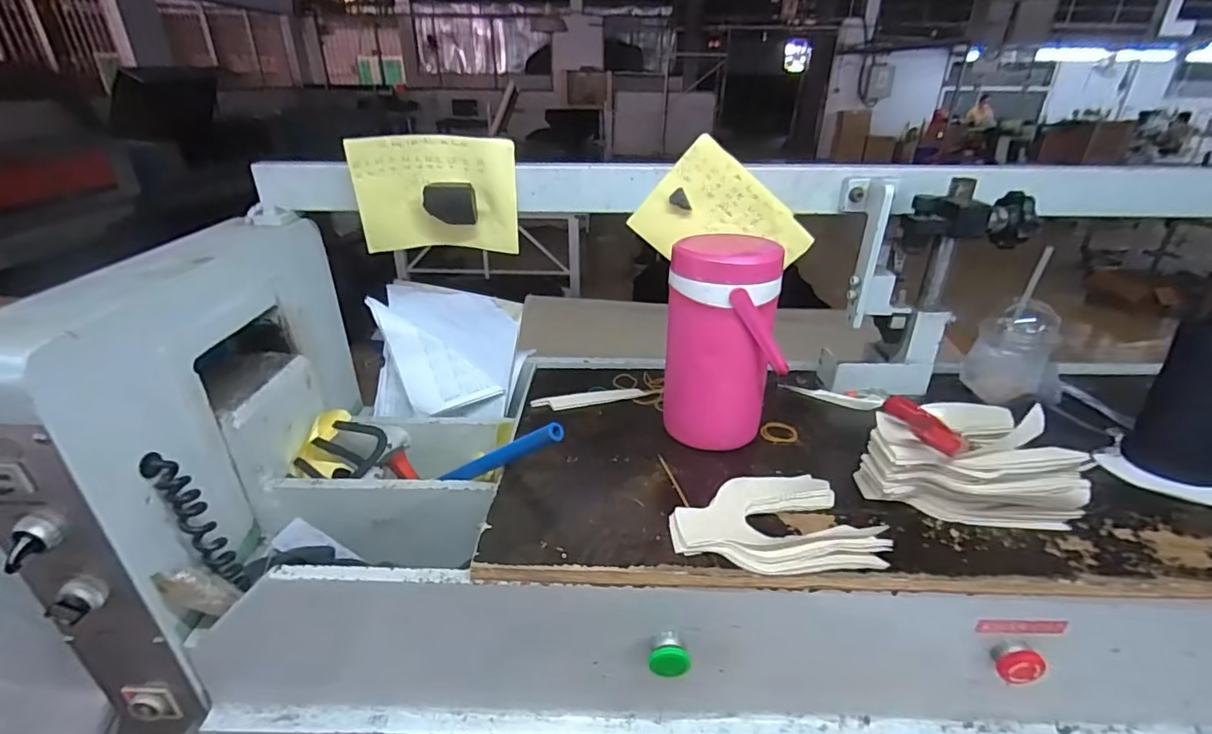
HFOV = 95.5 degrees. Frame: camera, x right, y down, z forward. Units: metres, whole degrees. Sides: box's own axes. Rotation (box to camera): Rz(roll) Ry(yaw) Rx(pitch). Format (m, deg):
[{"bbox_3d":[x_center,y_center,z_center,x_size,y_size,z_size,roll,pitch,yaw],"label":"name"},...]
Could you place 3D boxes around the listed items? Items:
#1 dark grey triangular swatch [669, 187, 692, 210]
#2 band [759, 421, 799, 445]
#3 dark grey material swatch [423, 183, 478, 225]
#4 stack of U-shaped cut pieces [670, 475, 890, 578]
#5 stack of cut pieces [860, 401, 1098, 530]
[{"bbox_3d":[0.098,-0.220,0.723,0.029,0.027,0.004,-2,28,-1],"label":"dark grey triangular swatch"},{"bbox_3d":[0.214,0.082,0.681,0.044,0.009,0.036,7,29,15],"label":"band"},{"bbox_3d":[-0.206,-0.215,0.728,0.065,0.051,0.014,-2,28,0],"label":"dark grey material swatch"},{"bbox_3d":[0.157,0.149,0.527,0.186,0.022,0.121,-3,28,-4],"label":"stack of U-shaped cut pieces"},{"bbox_3d":[0.361,0.091,0.564,0.185,0.081,0.116,-1,28,2],"label":"stack of cut pieces"}]

